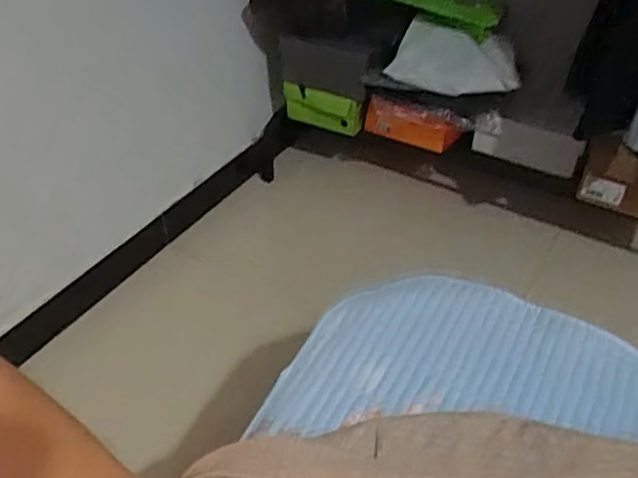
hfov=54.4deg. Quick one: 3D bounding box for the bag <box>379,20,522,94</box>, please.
[{"bbox_3d":[0.267,-0.356,1.239,0.260,0.118,0.057,9,42,12],"label":"bag"}]

